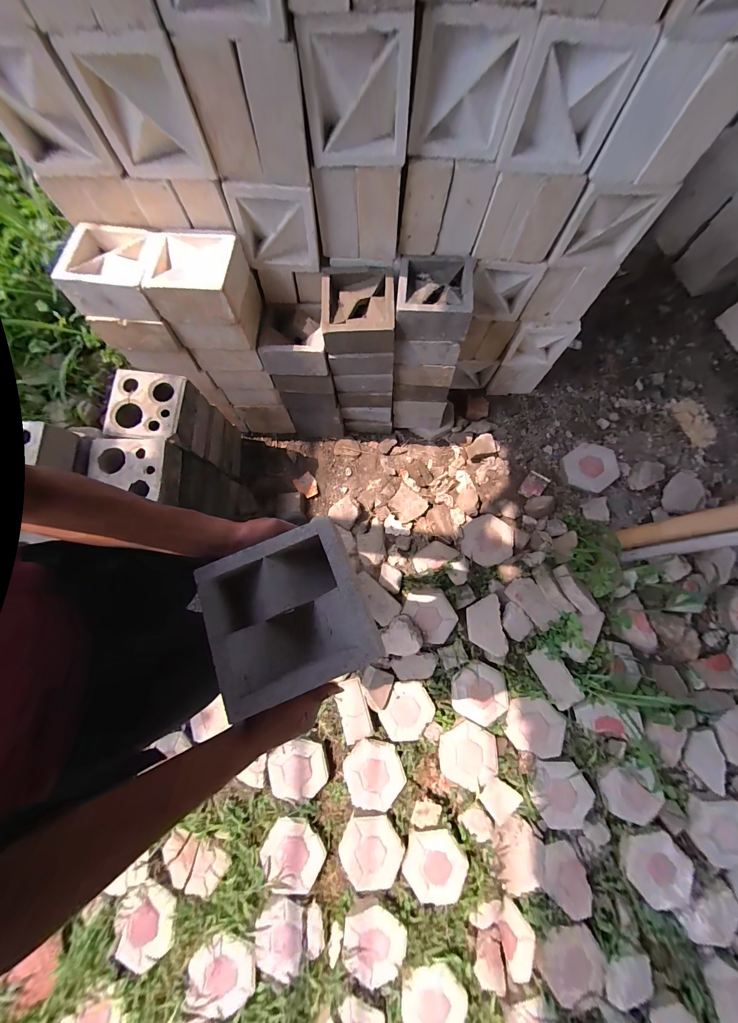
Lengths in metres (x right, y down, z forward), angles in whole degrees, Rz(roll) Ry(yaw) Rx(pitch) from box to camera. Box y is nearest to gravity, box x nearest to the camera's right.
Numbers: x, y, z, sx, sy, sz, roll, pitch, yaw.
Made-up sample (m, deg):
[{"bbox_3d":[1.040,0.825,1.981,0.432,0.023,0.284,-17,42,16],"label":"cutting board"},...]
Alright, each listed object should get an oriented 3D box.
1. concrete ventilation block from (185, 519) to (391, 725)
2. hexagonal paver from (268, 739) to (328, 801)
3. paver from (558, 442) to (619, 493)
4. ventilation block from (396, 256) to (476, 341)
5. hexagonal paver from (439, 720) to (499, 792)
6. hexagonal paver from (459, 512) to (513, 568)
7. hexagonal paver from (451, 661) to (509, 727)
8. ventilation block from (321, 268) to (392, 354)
[{"bbox_3d":[-0.110,0.138,0.454,0.202,0.087,0.192,-23,77,-6],"label":"concrete ventilation block"},{"bbox_3d":[-0.253,0.919,1.166,0.200,0.028,0.172,-14,76,-4],"label":"hexagonal paver"},{"bbox_3d":[0.921,-0.188,1.370,0.206,0.046,0.197,40,111,32],"label":"paver"},{"bbox_3d":[0.182,-0.598,0.918,0.201,0.093,0.199,5,77,1],"label":"ventilation block"},{"bbox_3d":[0.360,0.877,1.172,0.210,0.038,0.196,-18,76,-5],"label":"hexagonal paver"},{"bbox_3d":[0.485,0.115,1.331,0.203,0.048,0.199,14,76,3],"label":"hexagonal paver"},{"bbox_3d":[0.415,0.676,1.223,0.194,0.030,0.198,24,77,6],"label":"hexagonal paver"},{"bbox_3d":[-0.031,-0.564,0.934,0.200,0.108,0.183,0,77,0],"label":"ventilation block"}]

